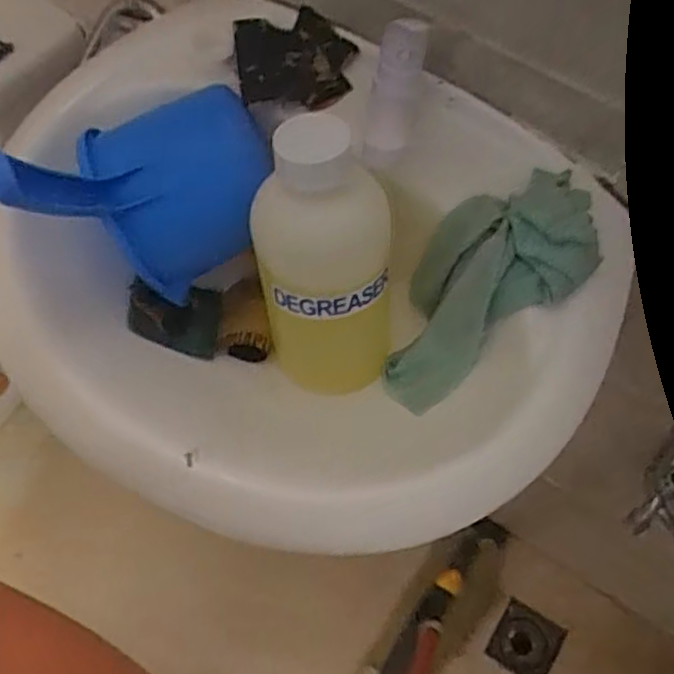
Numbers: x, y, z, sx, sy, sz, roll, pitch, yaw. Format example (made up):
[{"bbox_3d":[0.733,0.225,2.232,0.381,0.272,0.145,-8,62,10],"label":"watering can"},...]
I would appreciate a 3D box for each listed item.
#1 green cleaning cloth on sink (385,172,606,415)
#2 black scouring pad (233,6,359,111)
[{"bbox_3d":[0.109,-0.035,0.553,0.107,0.063,0.209,47,112,19],"label":"green cleaning cloth on sink"},{"bbox_3d":[-0.035,-0.227,0.588,0.102,0.024,0.088,-14,64,-11],"label":"black scouring pad"}]

